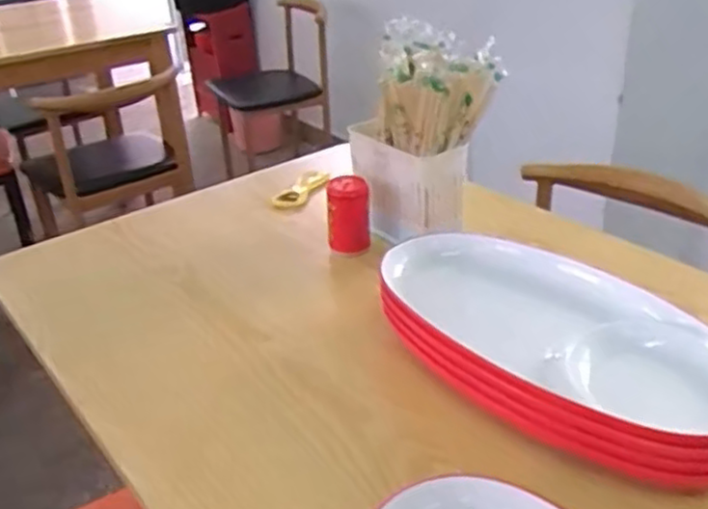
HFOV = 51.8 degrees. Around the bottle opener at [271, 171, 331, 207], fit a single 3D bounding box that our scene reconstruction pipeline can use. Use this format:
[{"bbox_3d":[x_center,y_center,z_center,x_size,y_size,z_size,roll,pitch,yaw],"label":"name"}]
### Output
[{"bbox_3d":[-0.071,-0.090,1.011,0.043,0.013,0.105,11,33,24],"label":"bottle opener"}]

